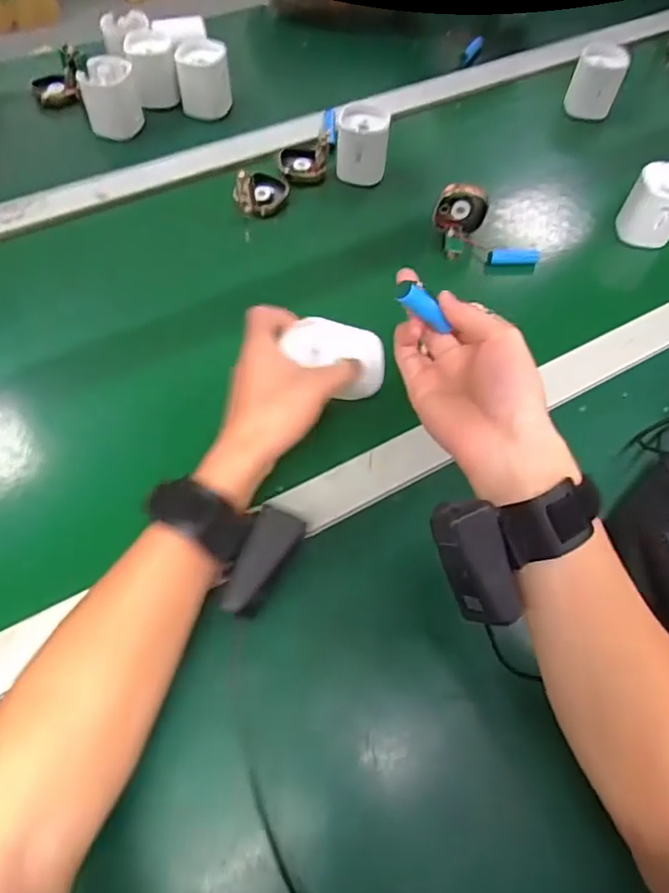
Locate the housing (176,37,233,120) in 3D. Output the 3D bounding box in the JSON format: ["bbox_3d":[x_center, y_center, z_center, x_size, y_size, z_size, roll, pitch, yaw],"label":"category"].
[{"bbox_3d":[-0.159,-0.450,0.715,0.062,0.068,0.049,-7,59,-7],"label":"housing"}]

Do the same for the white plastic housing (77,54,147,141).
[{"bbox_3d":[-0.260,-0.406,0.682,0.063,0.063,0.060,-17,61,-13],"label":"white plastic housing"}]

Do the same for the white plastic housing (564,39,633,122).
[{"bbox_3d":[0.334,-0.463,0.749,0.060,0.081,0.043,22,60,10],"label":"white plastic housing"}]

